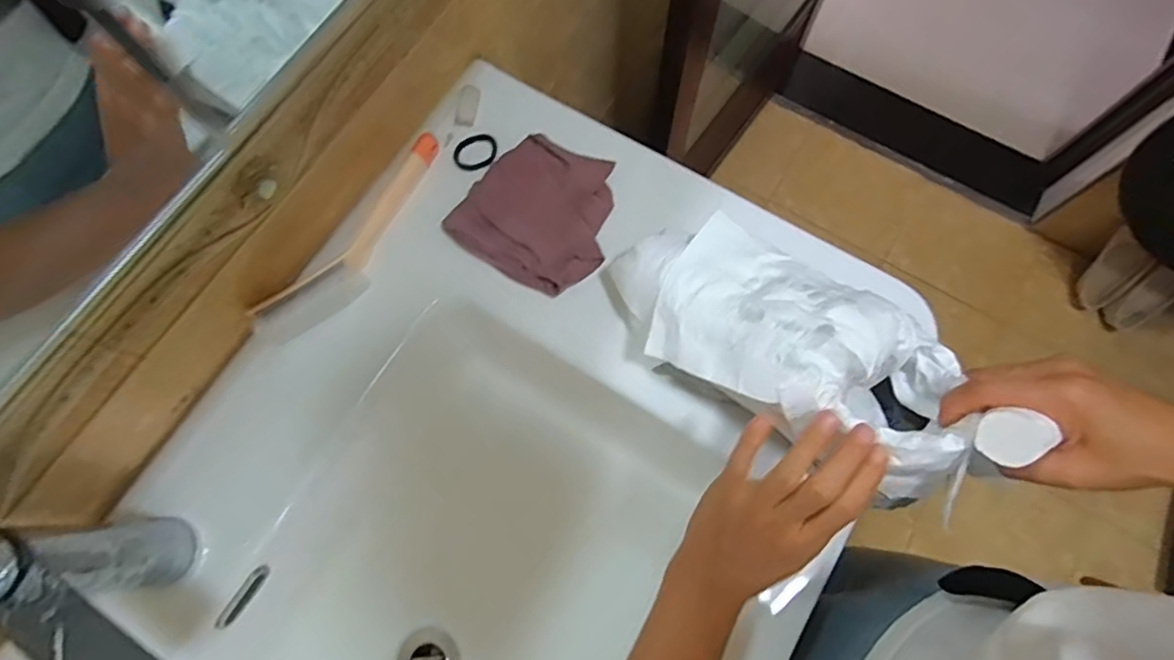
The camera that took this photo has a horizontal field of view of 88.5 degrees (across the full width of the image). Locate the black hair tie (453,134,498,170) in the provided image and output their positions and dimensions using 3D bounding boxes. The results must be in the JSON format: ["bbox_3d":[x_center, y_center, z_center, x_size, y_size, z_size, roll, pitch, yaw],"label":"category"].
[{"bbox_3d":[-0.105,-0.168,0.571,0.042,0.006,0.035,-20,74,-6],"label":"black hair tie"}]

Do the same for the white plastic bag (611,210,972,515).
[{"bbox_3d":[0.134,0.006,0.432,0.262,0.094,0.111,33,75,22],"label":"white plastic bag"}]

